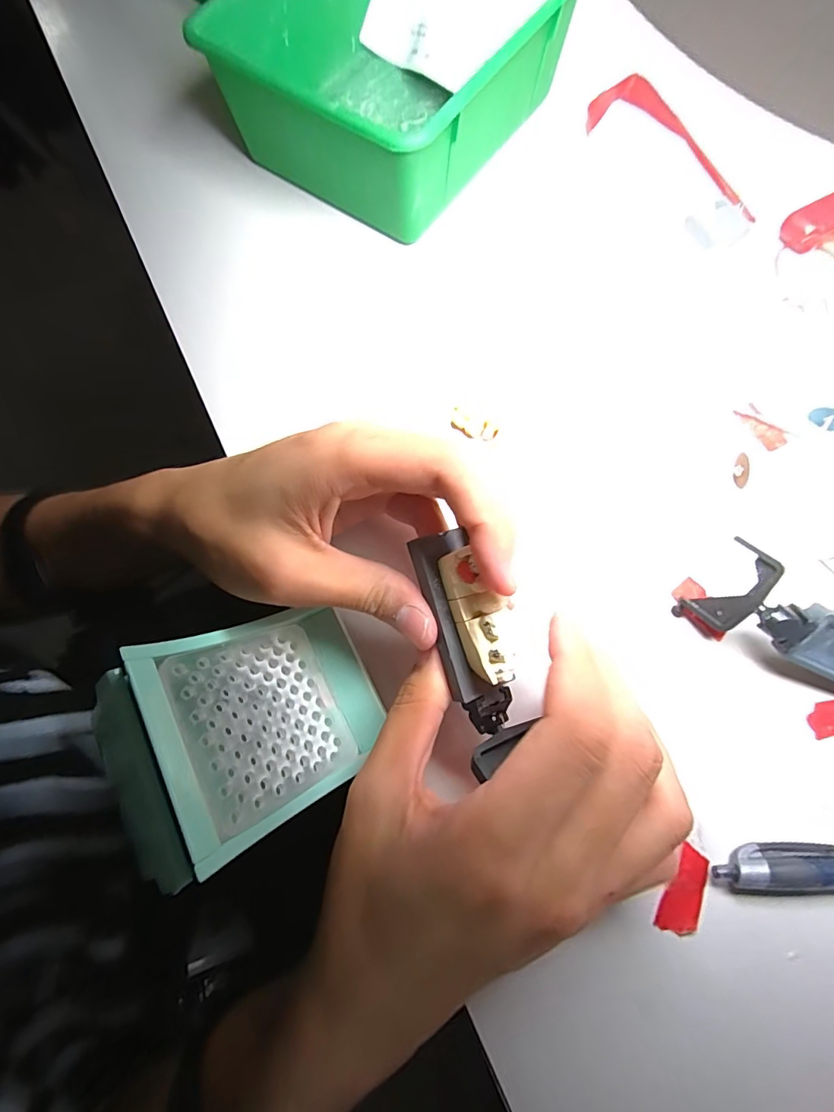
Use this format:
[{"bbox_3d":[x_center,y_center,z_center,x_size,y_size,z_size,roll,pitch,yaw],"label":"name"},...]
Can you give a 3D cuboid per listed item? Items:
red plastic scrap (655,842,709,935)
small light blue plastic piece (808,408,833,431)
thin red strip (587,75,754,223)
[{"bbox_3d":[0.109,0.137,0.186,0.013,0.004,0.032,27,78,8],"label":"red plastic scrap"},{"bbox_3d":[0.209,-0.069,0.232,0.017,0.013,0.004,33,79,9],"label":"small light blue plastic piece"},{"bbox_3d":[0.170,-0.258,0.287,0.049,0.012,0.124,-43,78,-9],"label":"thin red strip"}]

